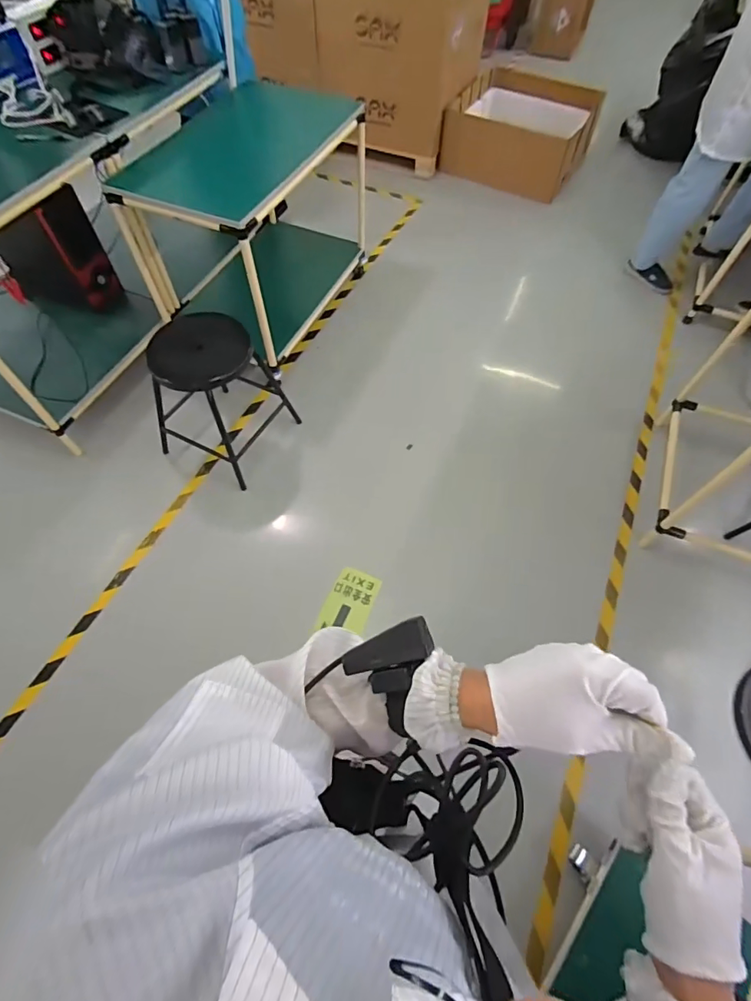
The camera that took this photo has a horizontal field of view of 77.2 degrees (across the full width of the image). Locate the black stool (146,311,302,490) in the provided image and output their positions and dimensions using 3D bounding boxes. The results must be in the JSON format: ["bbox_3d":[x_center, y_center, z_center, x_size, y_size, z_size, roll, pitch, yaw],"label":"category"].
[{"bbox_3d":[-0.552,-0.380,1.663,0.361,0.469,0.400,29,64,15],"label":"black stool"}]

